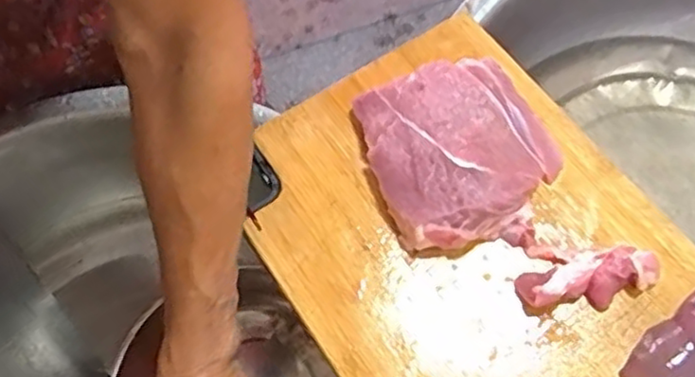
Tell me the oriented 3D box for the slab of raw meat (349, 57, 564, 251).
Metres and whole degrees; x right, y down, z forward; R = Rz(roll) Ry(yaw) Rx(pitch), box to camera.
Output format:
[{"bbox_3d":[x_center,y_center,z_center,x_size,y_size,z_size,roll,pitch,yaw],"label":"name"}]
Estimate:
[{"bbox_3d":[0.072,-0.029,0.433,0.113,0.038,0.114,-21,65,-7],"label":"slab of raw meat"}]

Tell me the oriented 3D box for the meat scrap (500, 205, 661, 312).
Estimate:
[{"bbox_3d":[0.133,0.050,0.406,0.088,0.018,0.054,25,68,14],"label":"meat scrap"}]

